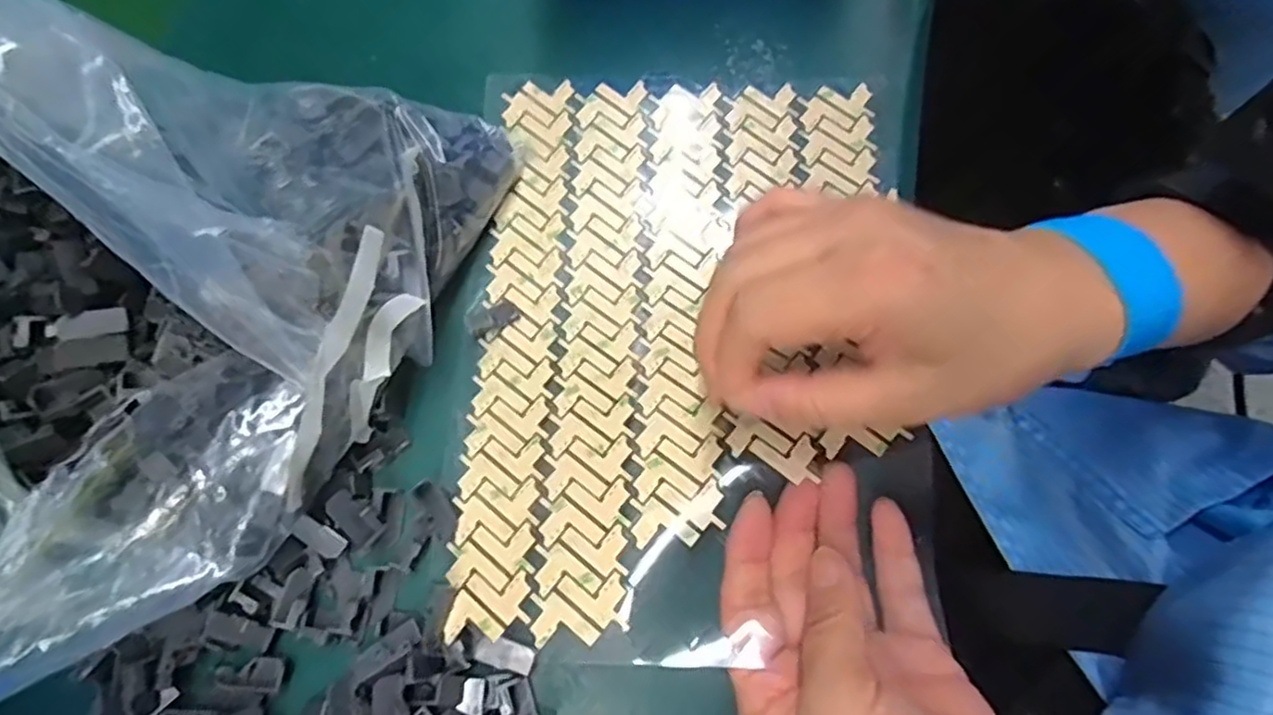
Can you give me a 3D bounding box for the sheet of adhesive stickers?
[{"bbox_3d":[0.018,-0.011,0.282,0.166,0.028,0.244,1,74,0],"label":"sheet of adhesive stickers"}]

